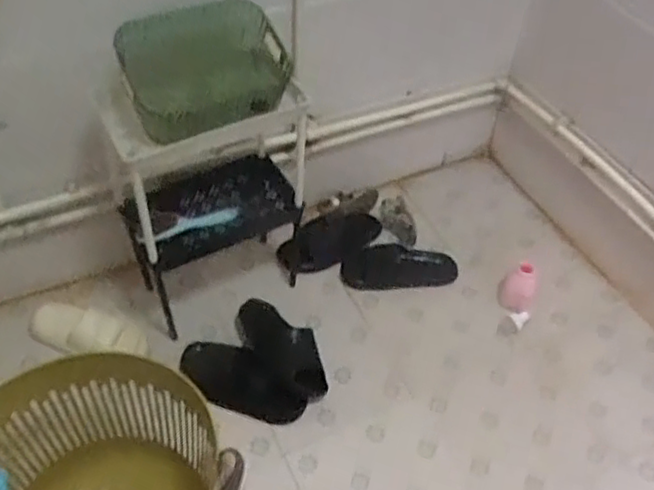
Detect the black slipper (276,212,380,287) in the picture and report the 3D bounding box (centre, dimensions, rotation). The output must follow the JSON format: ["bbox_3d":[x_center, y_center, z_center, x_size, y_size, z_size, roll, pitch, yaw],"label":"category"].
[{"bbox_3d":[0.002,-0.012,1.549,0.245,0.056,0.111,-24,54,-22],"label":"black slipper"}]

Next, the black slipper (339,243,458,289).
[{"bbox_3d":[0.164,0.056,1.547,0.269,0.048,0.110,-2,49,-4],"label":"black slipper"}]

